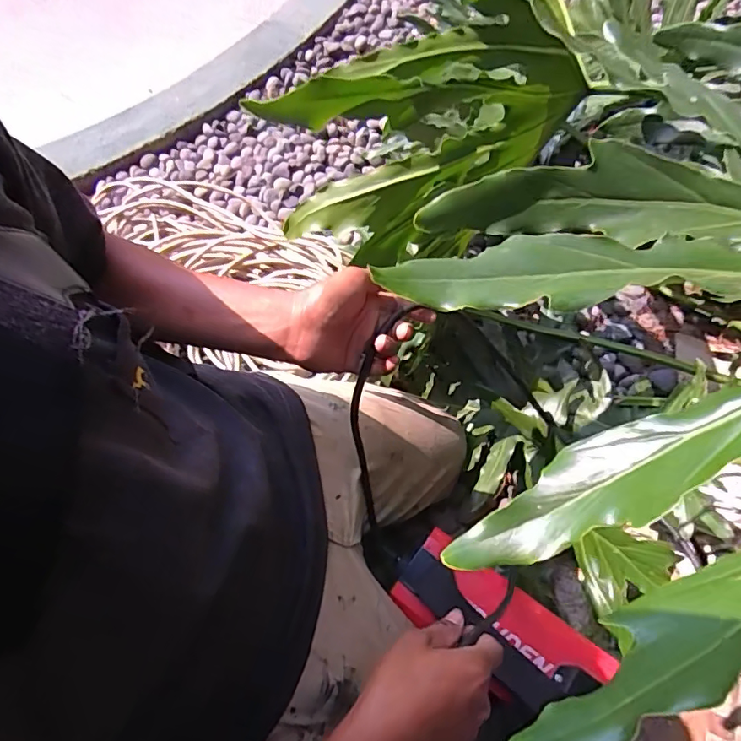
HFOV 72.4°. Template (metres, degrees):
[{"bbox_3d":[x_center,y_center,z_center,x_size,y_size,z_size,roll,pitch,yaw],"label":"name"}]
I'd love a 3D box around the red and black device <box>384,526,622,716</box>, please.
[{"bbox_3d":[0.146,0.293,0.578,0.238,0.058,0.111,28,68,13],"label":"red and black device"}]

